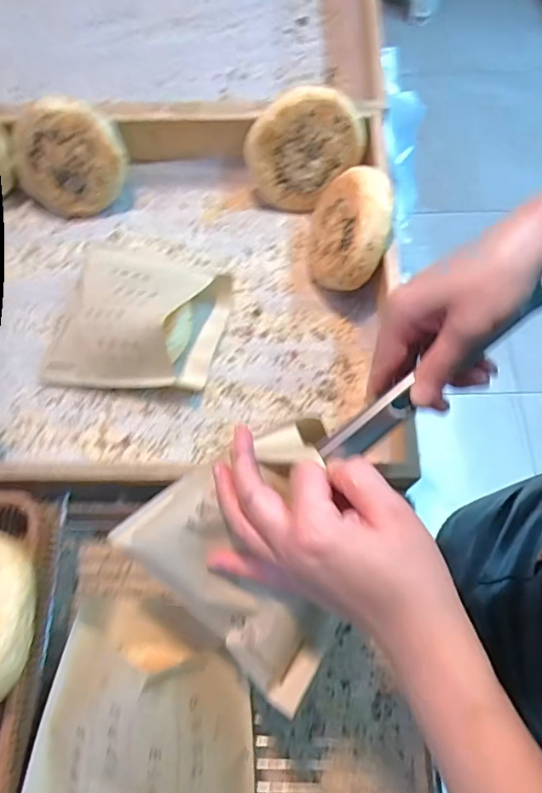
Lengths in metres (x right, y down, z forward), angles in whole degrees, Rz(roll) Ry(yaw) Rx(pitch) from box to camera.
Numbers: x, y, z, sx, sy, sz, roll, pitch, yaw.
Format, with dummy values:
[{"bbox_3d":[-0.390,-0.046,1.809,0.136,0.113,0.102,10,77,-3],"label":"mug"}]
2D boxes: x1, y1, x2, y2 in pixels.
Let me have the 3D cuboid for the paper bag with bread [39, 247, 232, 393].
[{"bbox_3d":[-0.136,-0.090,0.519,0.169,0.071,0.164,10,69,5],"label":"paper bag with bread"}]

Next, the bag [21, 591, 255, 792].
[{"bbox_3d":[-0.092,0.223,0.352,0.155,0.070,0.159,-2,69,0],"label":"bag"}]

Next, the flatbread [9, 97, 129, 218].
[{"bbox_3d":[-0.225,-0.261,0.570,0.121,0.113,0.025,-10,41,14],"label":"flatbread"}]

